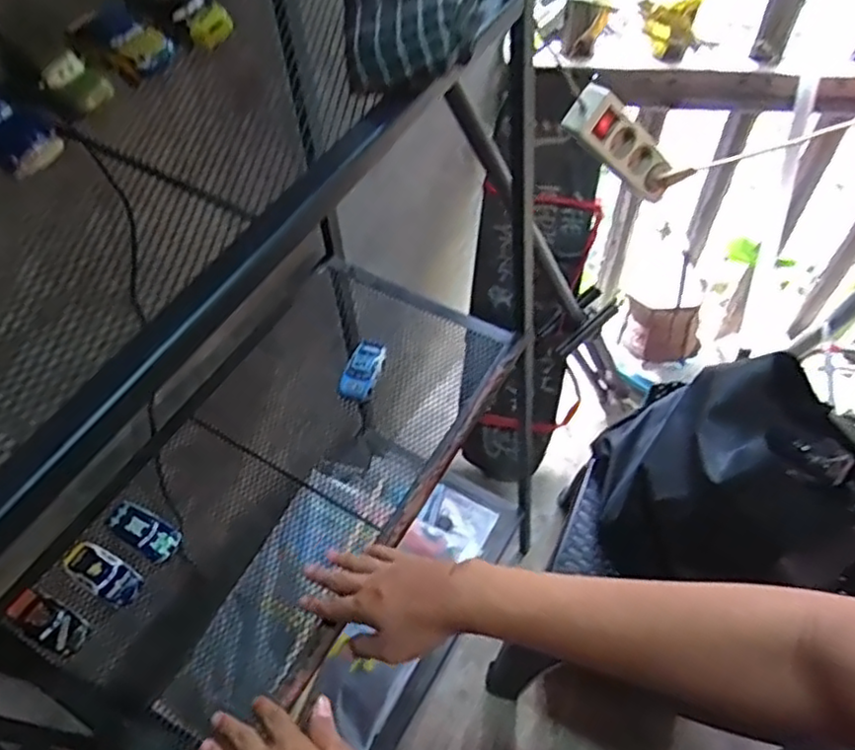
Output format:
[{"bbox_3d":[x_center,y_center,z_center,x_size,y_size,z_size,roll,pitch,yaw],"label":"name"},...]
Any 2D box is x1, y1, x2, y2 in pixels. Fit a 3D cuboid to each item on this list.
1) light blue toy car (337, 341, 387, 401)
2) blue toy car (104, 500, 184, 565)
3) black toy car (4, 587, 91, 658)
[{"bbox_3d":[-0.073,-0.006,0.743,0.036,0.018,0.076,16,57,13],"label":"light blue toy car"},{"bbox_3d":[-0.278,0.152,0.644,0.073,0.022,0.036,25,59,18],"label":"blue toy car"},{"bbox_3d":[-0.333,0.217,0.580,0.070,0.019,0.033,30,60,5],"label":"black toy car"}]

